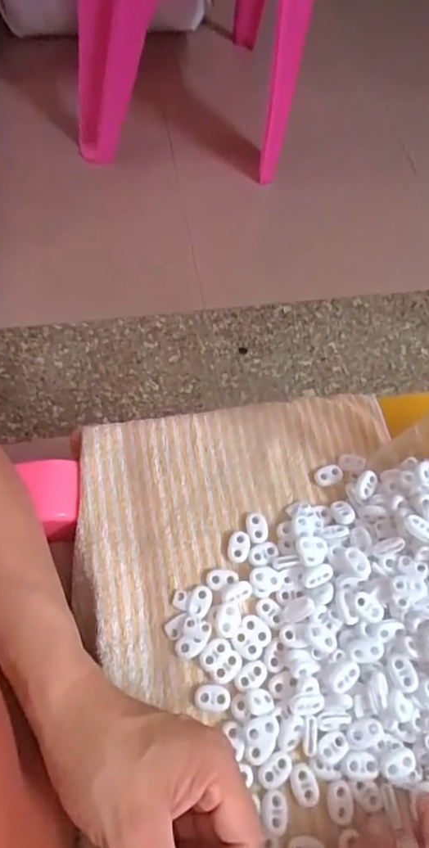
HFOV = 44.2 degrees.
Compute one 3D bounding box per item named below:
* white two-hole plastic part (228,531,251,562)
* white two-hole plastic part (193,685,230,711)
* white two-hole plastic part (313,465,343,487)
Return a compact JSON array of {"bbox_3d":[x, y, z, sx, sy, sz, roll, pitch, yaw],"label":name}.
[{"bbox_3d":[0.018,0.088,0.377,0.015,0.004,0.021,19,64,3],"label":"white two-hole plastic part"},{"bbox_3d":[-0.001,0.173,0.334,0.022,0.004,0.014,9,64,-2],"label":"white two-hole plastic part"},{"bbox_3d":[0.089,0.041,0.413,0.022,0.008,0.014,-21,69,-15],"label":"white two-hole plastic part"}]

